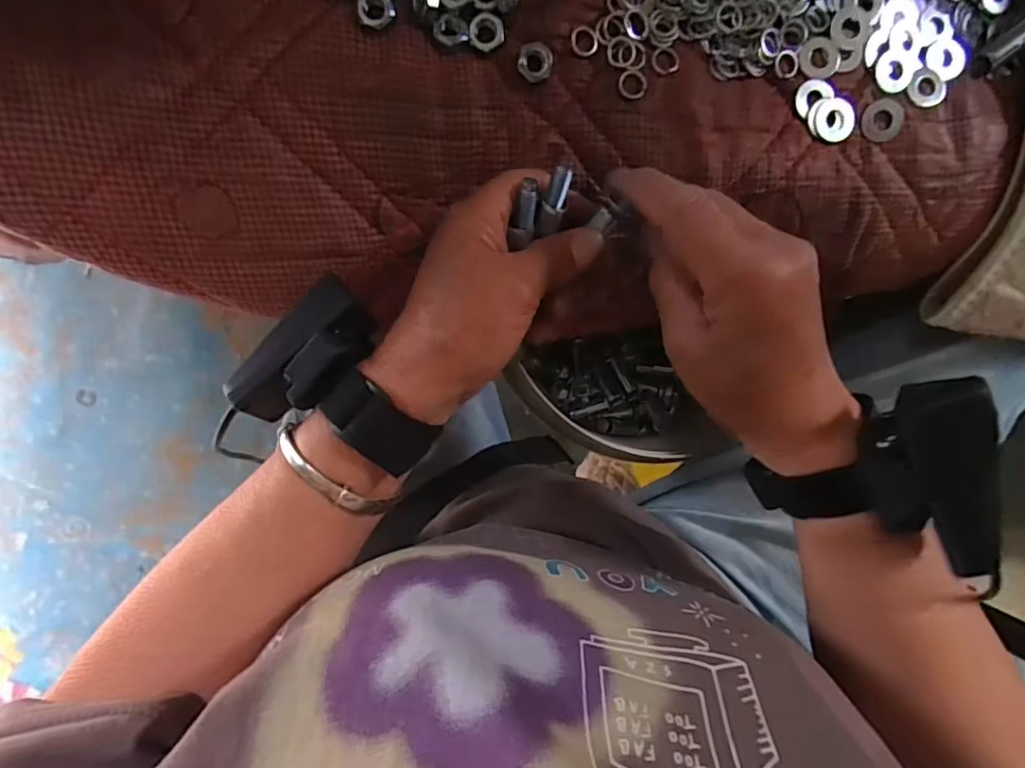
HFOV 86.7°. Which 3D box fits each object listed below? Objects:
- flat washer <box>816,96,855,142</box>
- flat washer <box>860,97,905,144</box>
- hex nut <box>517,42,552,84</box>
[{"bbox_3d":[0.170,-0.139,0.284,0.020,0.004,0.021,0,94,-7],"label":"flat washer"},{"bbox_3d":[0.197,-0.140,0.287,0.022,0.004,0.021,-20,96,-6],"label":"flat washer"},{"bbox_3d":[0.011,-0.156,0.261,0.016,0.007,0.018,11,92,-8],"label":"hex nut"}]

